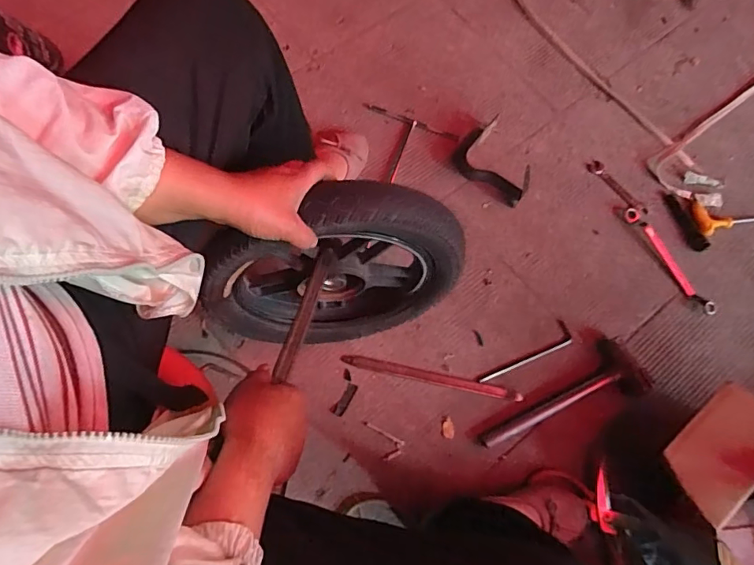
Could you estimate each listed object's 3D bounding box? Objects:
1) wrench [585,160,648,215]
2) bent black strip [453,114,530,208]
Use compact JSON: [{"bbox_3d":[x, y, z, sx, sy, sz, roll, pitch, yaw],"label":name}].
[{"bbox_3d":[0.460,-0.181,0.929,0.030,0.006,0.136,-35,76,-13],"label":"wrench"},{"bbox_3d":[0.207,-0.224,0.897,0.113,0.041,0.176,-18,72,-8],"label":"bent black strip"}]

